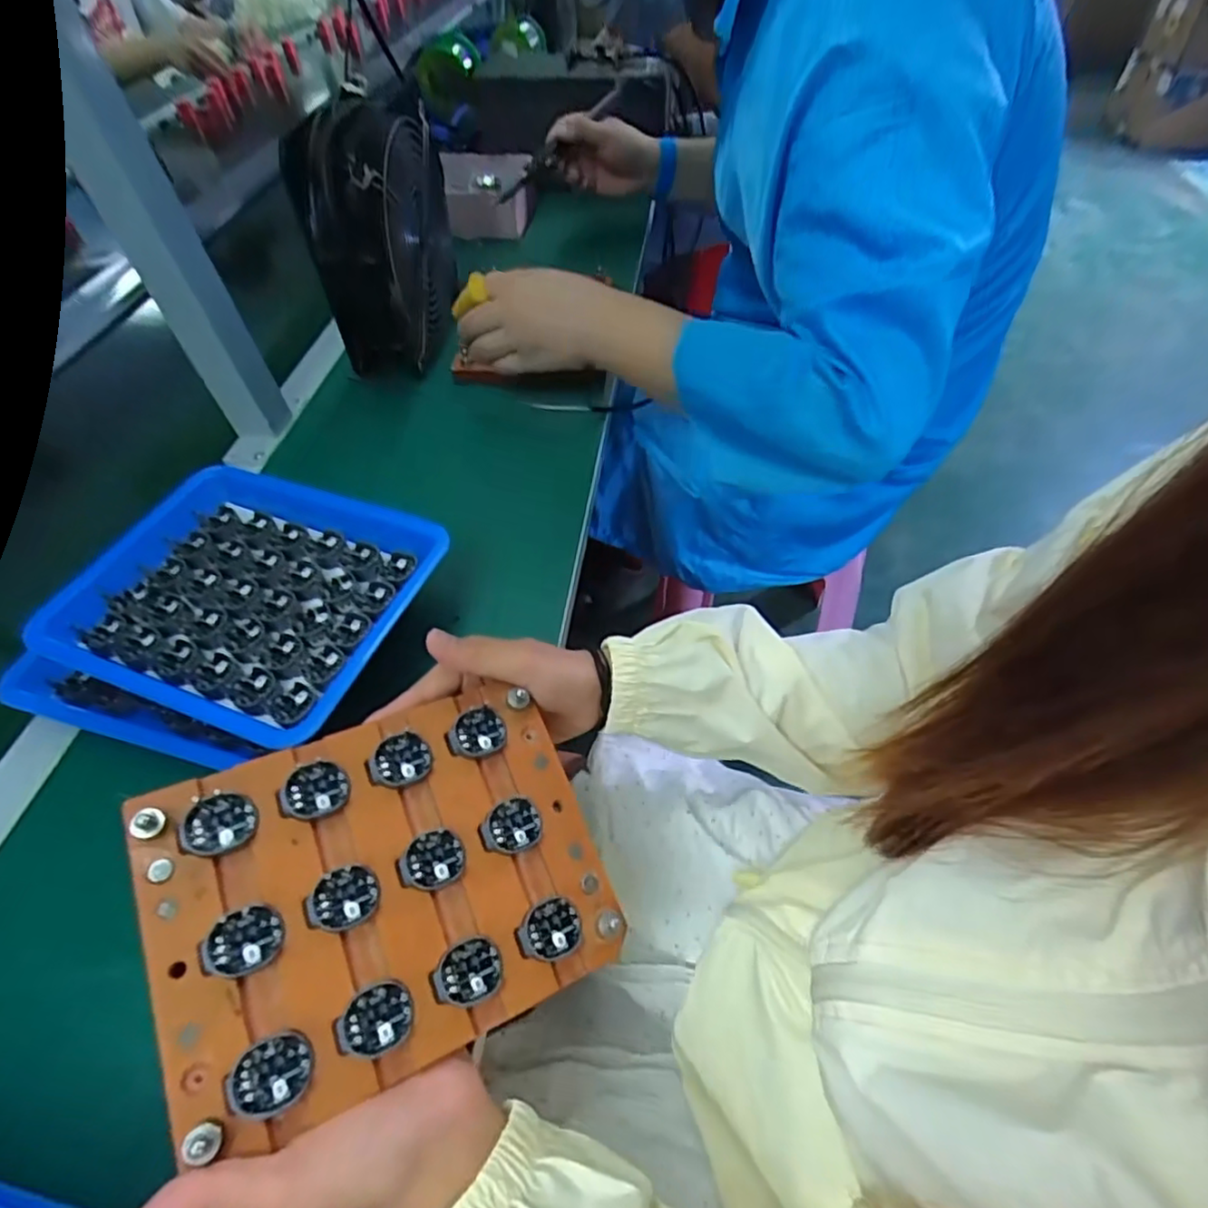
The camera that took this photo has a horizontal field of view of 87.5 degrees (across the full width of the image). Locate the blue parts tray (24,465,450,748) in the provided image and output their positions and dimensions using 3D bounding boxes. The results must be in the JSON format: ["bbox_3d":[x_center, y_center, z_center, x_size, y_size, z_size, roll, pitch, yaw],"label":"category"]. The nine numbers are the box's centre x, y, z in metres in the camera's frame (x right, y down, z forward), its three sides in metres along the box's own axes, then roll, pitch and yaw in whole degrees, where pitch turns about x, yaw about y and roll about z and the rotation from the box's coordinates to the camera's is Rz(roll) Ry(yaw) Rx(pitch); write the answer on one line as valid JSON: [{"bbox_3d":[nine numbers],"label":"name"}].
[{"bbox_3d":[-0.230,-0.012,0.408,0.199,0.030,0.173,15,55,16],"label":"blue parts tray"}]

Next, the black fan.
[{"bbox_3d":[-0.208,-0.353,0.601,0.084,0.193,0.188,0,52,5],"label":"black fan"}]

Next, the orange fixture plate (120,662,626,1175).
[{"bbox_3d":[-0.098,0.126,0.291,0.186,0.007,0.146,-15,68,-25],"label":"orange fixture plate"}]

